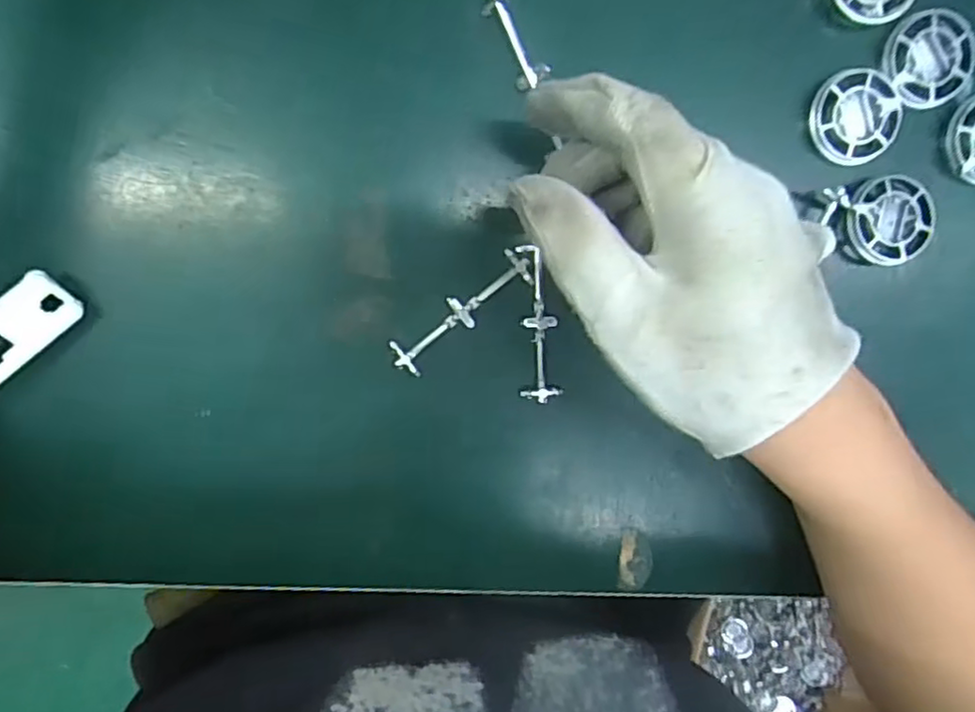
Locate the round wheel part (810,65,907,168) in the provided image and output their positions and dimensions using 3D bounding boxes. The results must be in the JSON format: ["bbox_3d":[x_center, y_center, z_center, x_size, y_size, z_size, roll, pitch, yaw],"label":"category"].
[{"bbox_3d":[0.164,-0.106,0.298,0.040,0.008,0.040,-1,97,-5],"label":"round wheel part"}]

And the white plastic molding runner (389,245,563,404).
[{"bbox_3d":[0.006,-0.003,0.298,0.074,0.004,0.063,-40,98,0],"label":"white plastic molding runner"}]

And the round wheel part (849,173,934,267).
[{"bbox_3d":[0.180,-0.061,0.303,0.036,0.013,0.038,-1,97,-5],"label":"round wheel part"}]

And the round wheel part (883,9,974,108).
[{"bbox_3d":[0.195,-0.130,0.294,0.037,0.008,0.040,-1,97,-5],"label":"round wheel part"}]

